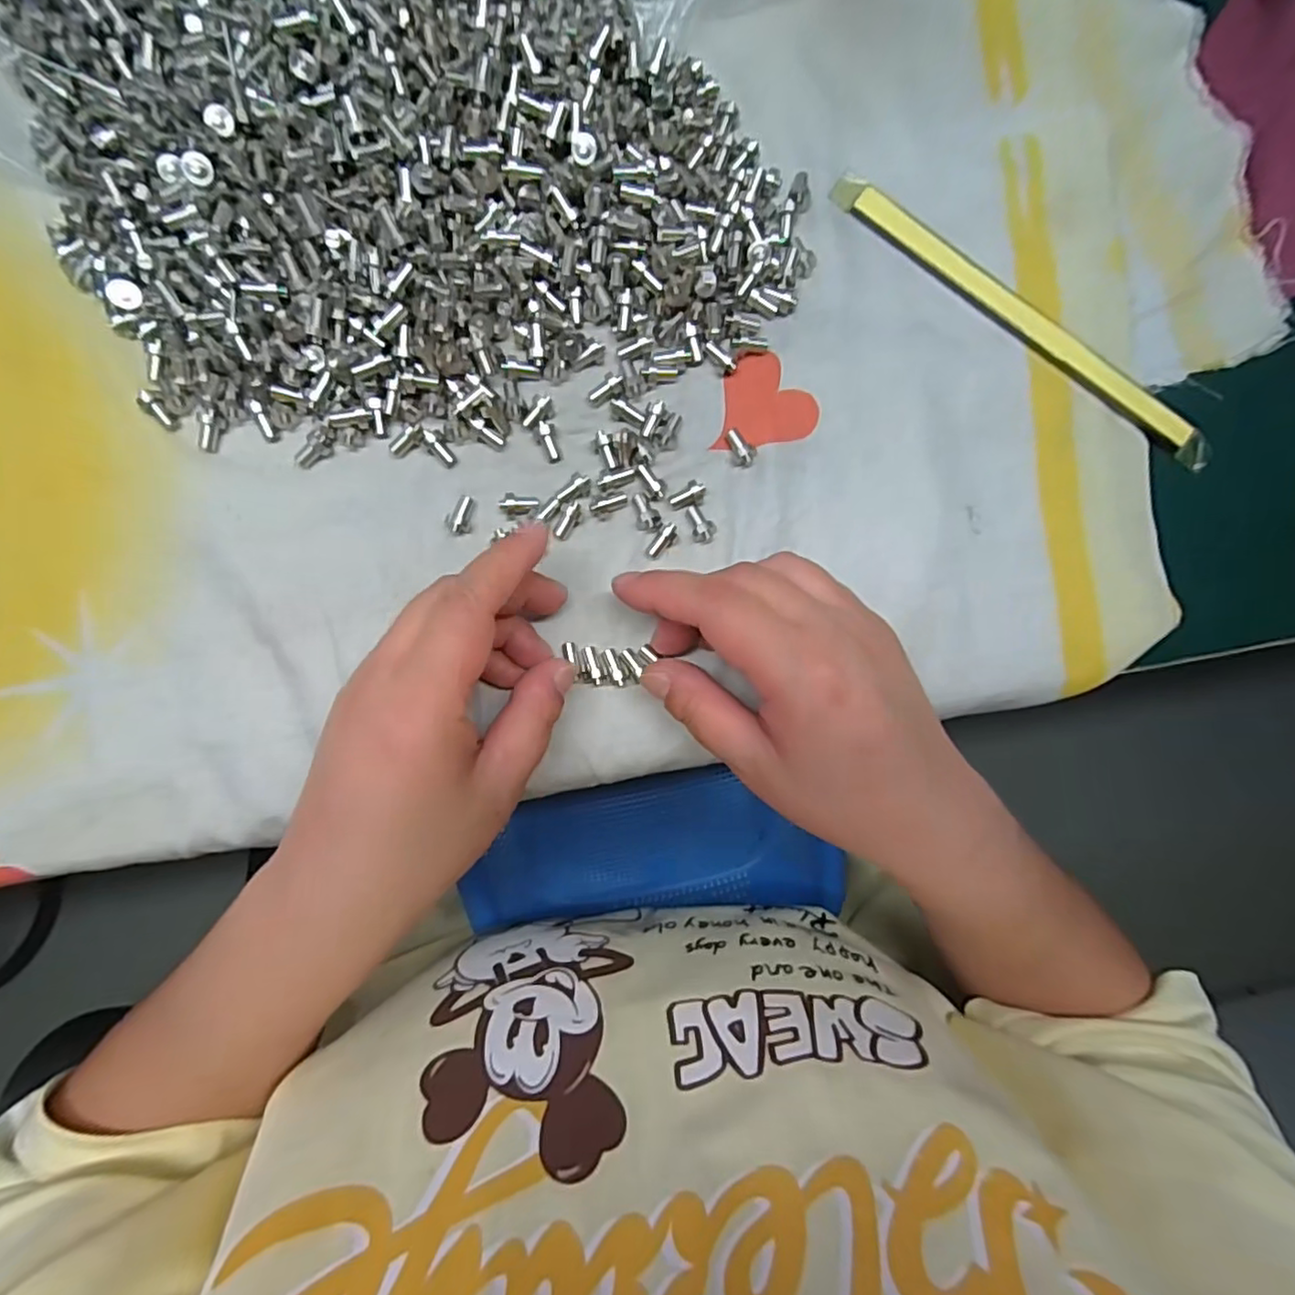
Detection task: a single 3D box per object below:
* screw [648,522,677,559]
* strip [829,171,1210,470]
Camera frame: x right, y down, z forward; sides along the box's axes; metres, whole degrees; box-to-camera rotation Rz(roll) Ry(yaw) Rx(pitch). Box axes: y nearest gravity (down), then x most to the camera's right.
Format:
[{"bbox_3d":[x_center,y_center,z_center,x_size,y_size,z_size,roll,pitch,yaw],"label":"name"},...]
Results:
[{"bbox_3d":[0.007,-0.044,0.263,0.006,0.006,0.015,37,101,-4],"label":"screw"},{"bbox_3d":[0.163,-0.140,0.273,0.197,0.006,0.016,36,88,-4],"label":"strip"}]

